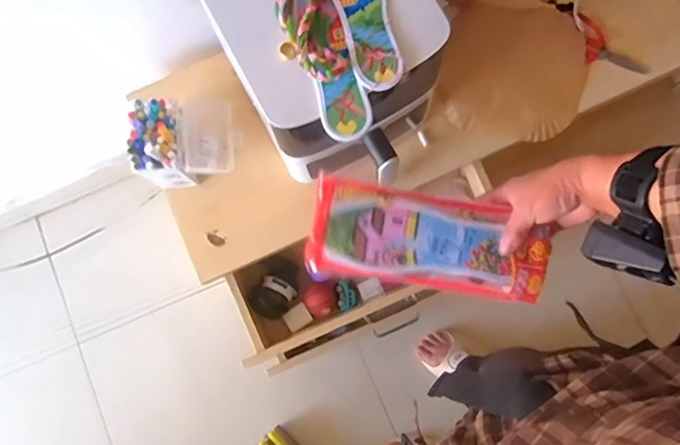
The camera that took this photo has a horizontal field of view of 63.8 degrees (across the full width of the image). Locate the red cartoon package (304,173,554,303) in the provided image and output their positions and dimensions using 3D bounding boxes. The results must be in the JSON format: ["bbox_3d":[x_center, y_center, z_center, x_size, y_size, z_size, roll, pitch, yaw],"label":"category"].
[{"bbox_3d":[0.087,0.020,0.537,0.230,0.013,0.092,10,96,2],"label":"red cartoon package"}]

